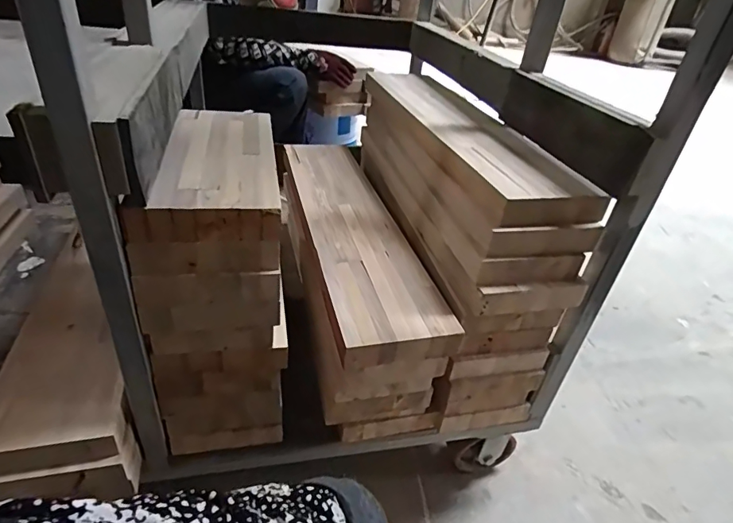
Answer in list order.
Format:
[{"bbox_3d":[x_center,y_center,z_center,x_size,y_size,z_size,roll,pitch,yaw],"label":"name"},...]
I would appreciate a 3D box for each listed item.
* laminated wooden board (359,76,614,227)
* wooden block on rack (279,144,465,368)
[{"bbox_3d":[0.153,-0.228,0.797,0.143,0.053,0.621,-4,35,-14],"label":"laminated wooden board"},{"bbox_3d":[-0.032,-0.068,0.768,0.154,0.048,0.602,-4,35,-16],"label":"wooden block on rack"}]

